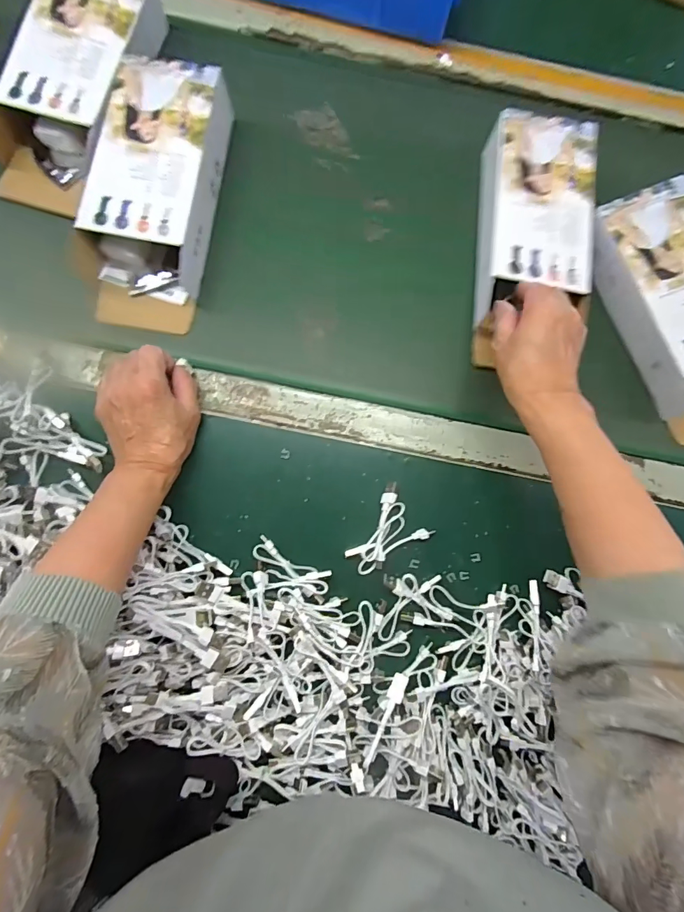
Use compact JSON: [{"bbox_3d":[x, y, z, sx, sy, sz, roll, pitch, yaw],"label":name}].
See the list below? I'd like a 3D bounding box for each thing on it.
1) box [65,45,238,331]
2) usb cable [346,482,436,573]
[{"bbox_3d":[-0.193,-0.258,0.416,0.117,0.057,0.252,9,83,3],"label":"box"},{"bbox_3d":[0.038,0.073,0.395,0.077,0.020,0.062,-40,83,-4],"label":"usb cable"}]

